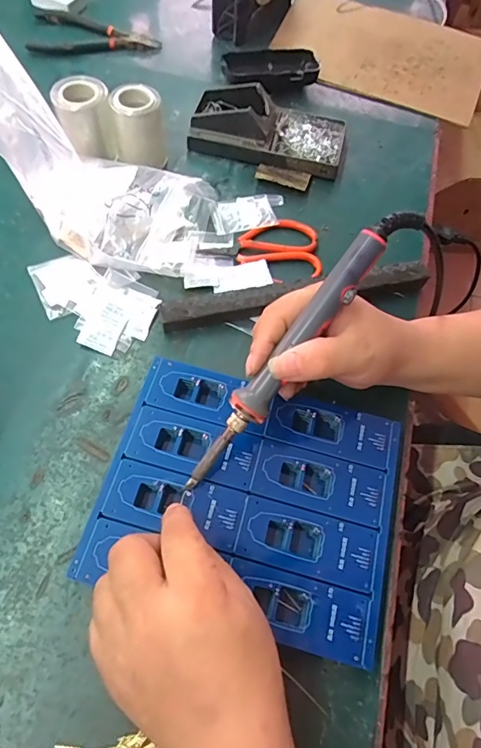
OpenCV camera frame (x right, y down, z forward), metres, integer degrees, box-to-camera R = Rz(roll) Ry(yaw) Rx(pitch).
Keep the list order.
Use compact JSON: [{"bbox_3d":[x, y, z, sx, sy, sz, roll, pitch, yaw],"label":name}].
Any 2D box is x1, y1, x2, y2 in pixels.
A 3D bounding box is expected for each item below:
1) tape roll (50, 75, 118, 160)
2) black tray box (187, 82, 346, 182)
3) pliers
[{"bbox_3d":[-0.148,-0.247,0.448,0.049,0.060,0.049,2,64,-3],"label":"tape roll"},{"bbox_3d":[0.034,-0.262,0.488,0.162,0.037,0.086,14,64,3],"label":"black tray box"},{"bbox_3d":[-0.182,-0.407,0.556,0.163,0.014,0.084,14,64,3],"label":"pliers"}]

